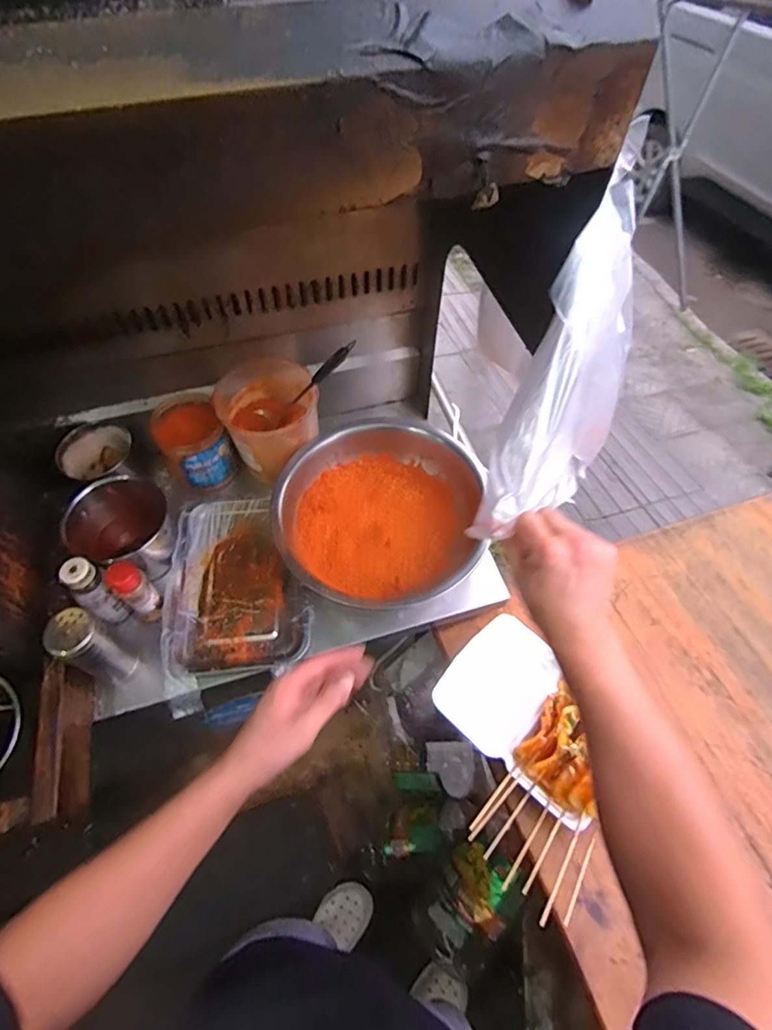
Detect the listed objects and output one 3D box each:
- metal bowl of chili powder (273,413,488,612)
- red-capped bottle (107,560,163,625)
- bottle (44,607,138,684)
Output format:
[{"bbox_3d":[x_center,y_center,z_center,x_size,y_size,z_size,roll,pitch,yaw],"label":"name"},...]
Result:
[{"bbox_3d":[-0.012,0.004,0.851,0.327,0.106,0.336,-1,58,-2],"label":"metal bowl of chili powder"},{"bbox_3d":[-0.374,0.110,0.758,0.043,0.101,0.053,-38,66,-22],"label":"red-capped bottle"},{"bbox_3d":[-0.399,0.183,0.694,0.060,0.137,0.055,30,62,16],"label":"bottle"}]

